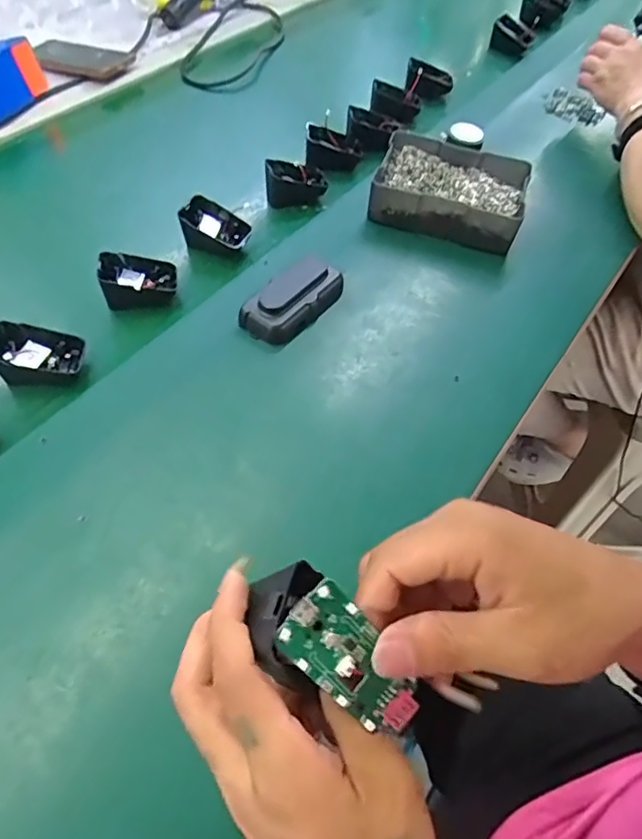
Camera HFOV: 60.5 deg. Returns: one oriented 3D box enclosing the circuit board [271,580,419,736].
[{"bbox_3d":[0.013,0.095,0.215,0.031,0.005,0.063,-44,97,-16],"label":"circuit board"}]

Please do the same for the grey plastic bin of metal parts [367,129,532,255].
[{"bbox_3d":[0.141,-0.250,0.604,0.157,0.047,0.125,14,54,8],"label":"grey plastic bin of metal parts"}]

